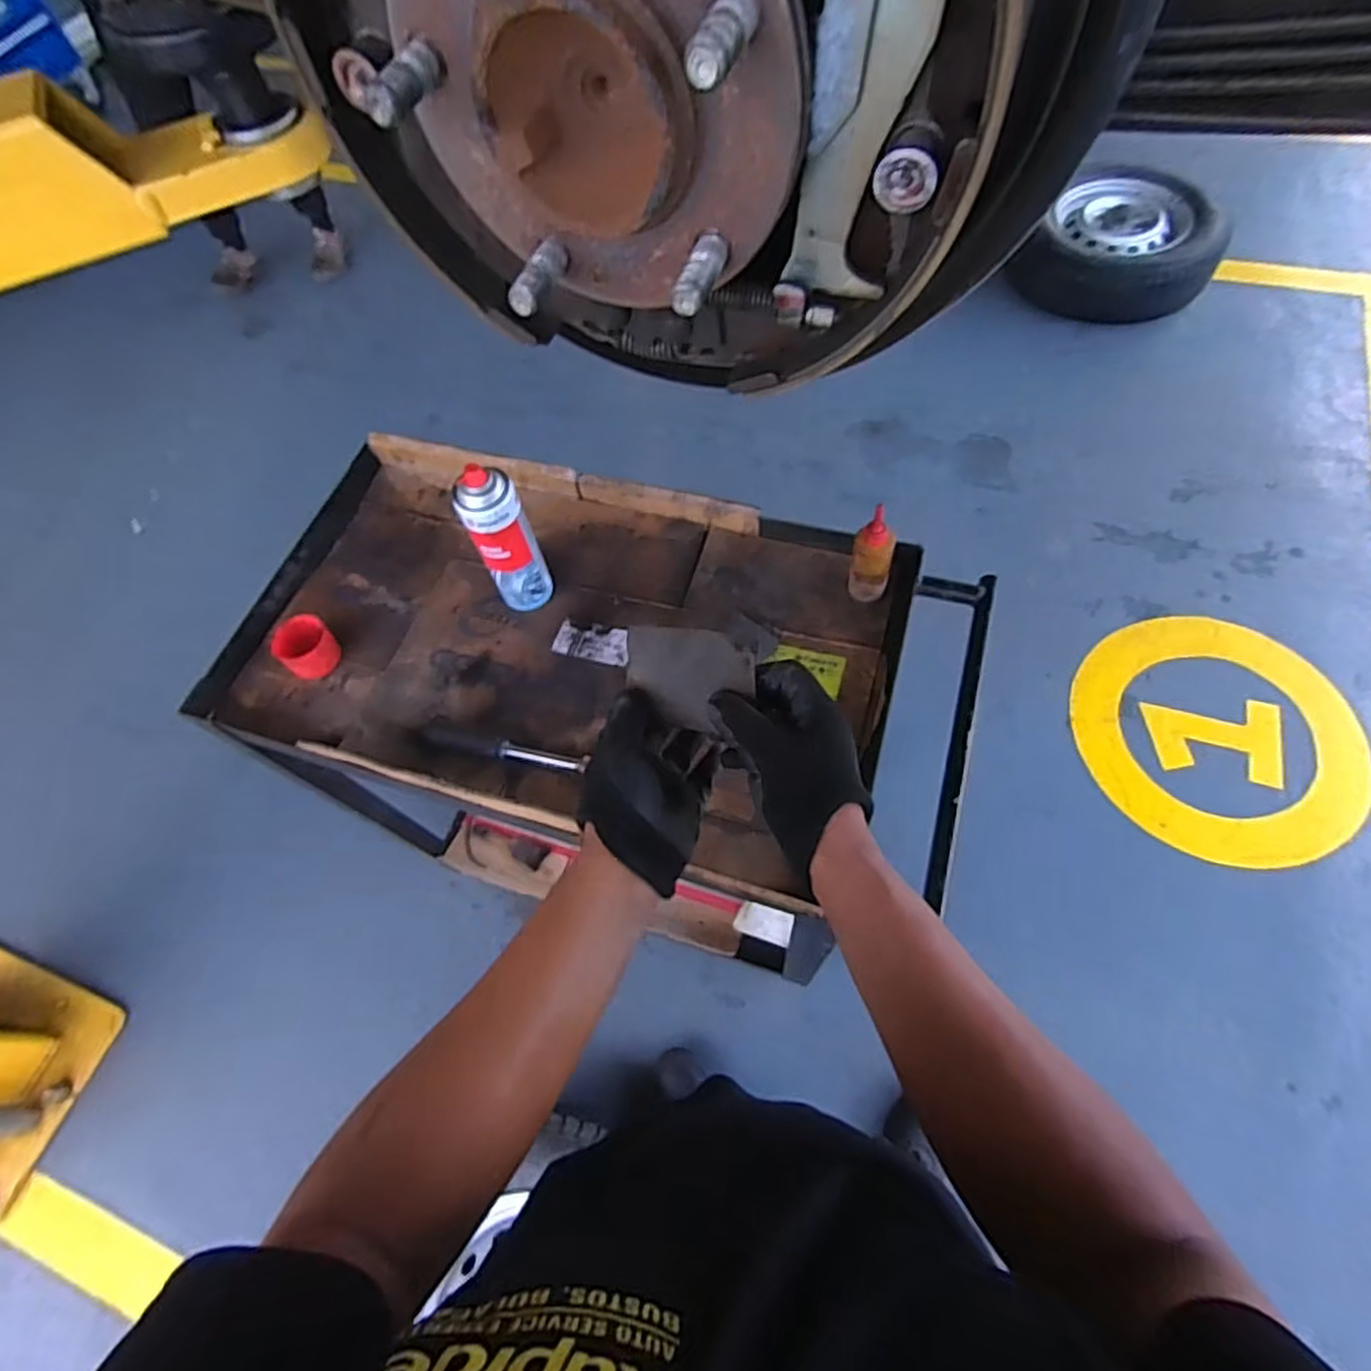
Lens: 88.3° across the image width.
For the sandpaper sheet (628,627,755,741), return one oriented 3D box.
[{"bbox_3d":[0.000,-0.004,0.490,0.105,0.005,0.069,8,102,39],"label":"sandpaper sheet"}]

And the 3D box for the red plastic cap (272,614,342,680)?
[{"bbox_3d":[-0.475,-0.047,0.892,0.061,0.060,0.065,-3,62,5],"label":"red plastic cap"}]

